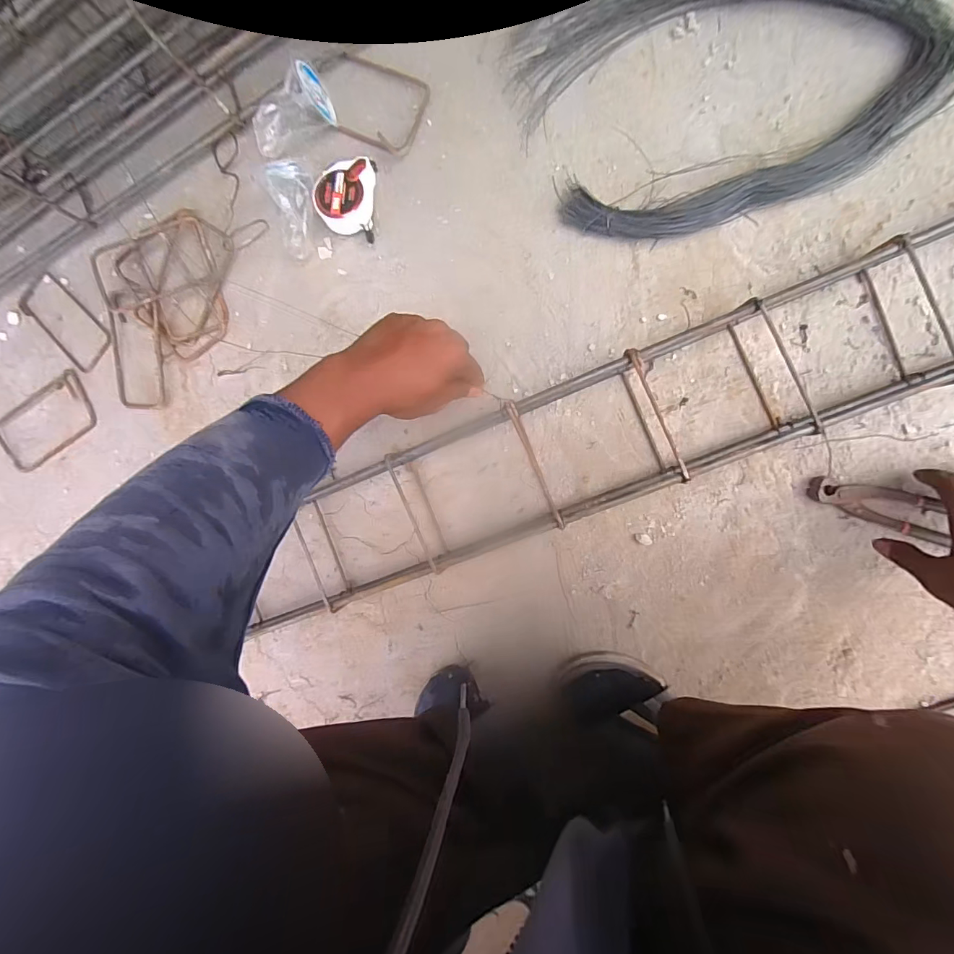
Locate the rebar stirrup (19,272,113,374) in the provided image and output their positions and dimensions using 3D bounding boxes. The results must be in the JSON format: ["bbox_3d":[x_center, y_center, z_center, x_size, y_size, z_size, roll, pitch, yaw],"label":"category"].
[{"bbox_3d":[-0.570,-0.214,0.617,0.151,0.009,0.073,42,98,4],"label":"rebar stirrup"}]

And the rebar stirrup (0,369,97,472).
[{"bbox_3d":[-0.612,-0.075,0.629,0.167,0.007,0.093,-27,89,9],"label":"rebar stirrup"}]

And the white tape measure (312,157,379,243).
[{"bbox_3d":[-0.155,-0.329,0.527,0.065,0.038,0.088,5,94,8],"label":"white tape measure"}]

